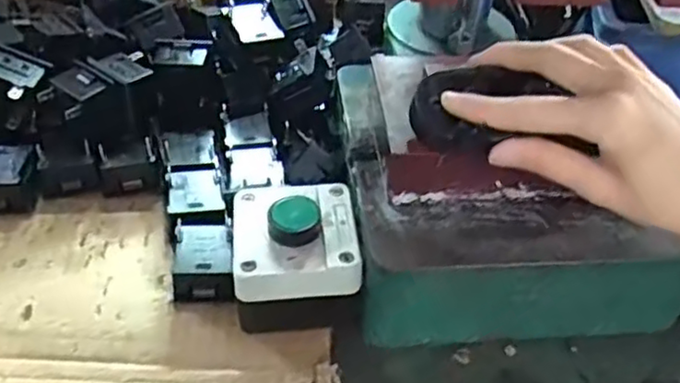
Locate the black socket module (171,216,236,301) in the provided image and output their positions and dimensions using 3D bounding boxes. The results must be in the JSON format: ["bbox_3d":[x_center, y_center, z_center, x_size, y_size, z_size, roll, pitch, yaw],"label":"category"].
[{"bbox_3d":[-0.080,0.038,0.401,0.034,0.031,0.049,-3,44,-8],"label":"black socket module"}]

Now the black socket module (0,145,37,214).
[{"bbox_3d":[-0.214,-0.010,0.432,0.042,0.029,0.040,-3,44,-9],"label":"black socket module"}]

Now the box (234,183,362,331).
[{"bbox_3d":[-0.025,0.037,0.384,0.070,0.061,0.084,-5,45,-11],"label":"box"}]

